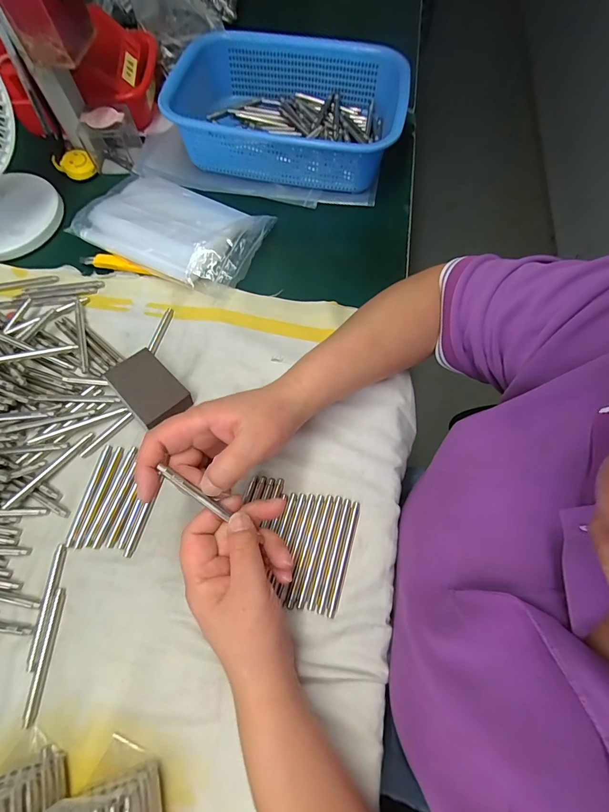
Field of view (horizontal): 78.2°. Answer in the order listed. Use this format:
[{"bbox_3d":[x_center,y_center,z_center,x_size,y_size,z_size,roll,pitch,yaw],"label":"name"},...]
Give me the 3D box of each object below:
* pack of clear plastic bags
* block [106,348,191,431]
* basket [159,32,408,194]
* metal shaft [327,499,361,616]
[{"bbox_3d":[-0.155,-0.215,0.442,0.208,0.036,0.129,23,69,10],"label":"pack of clear plastic bags"},{"bbox_3d":[-0.150,-0.015,0.368,0.051,0.031,0.073,-40,73,-15],"label":"block"},{"bbox_3d":[-0.015,-0.374,0.480,0.257,0.078,0.199,14,68,6],"label":"basket"},{"bbox_3d":[0.035,0.129,0.319,0.007,0.004,0.092,15,68,6],"label":"metal shaft"}]

